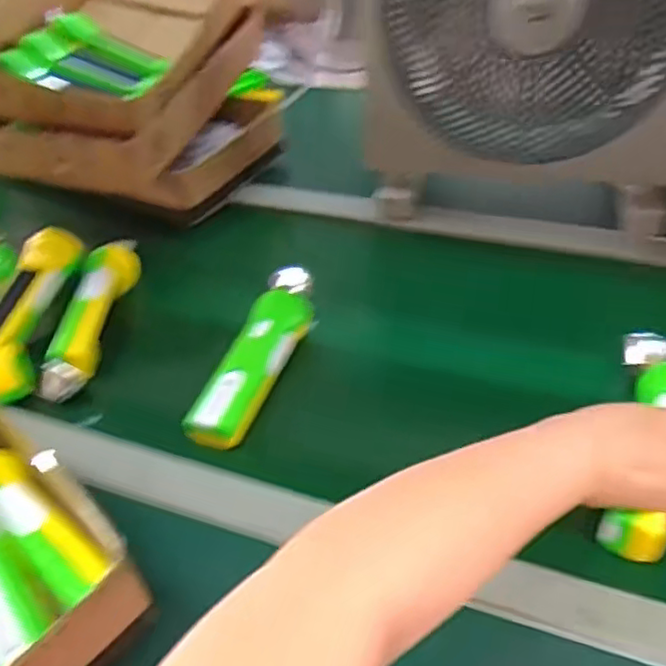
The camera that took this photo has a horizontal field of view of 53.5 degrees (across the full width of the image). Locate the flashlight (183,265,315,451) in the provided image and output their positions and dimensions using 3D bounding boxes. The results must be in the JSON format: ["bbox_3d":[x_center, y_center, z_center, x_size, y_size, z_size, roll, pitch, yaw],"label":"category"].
[{"bbox_3d":[-0.064,0.009,0.615,0.055,0.041,0.231,8,41,16],"label":"flashlight"}]

